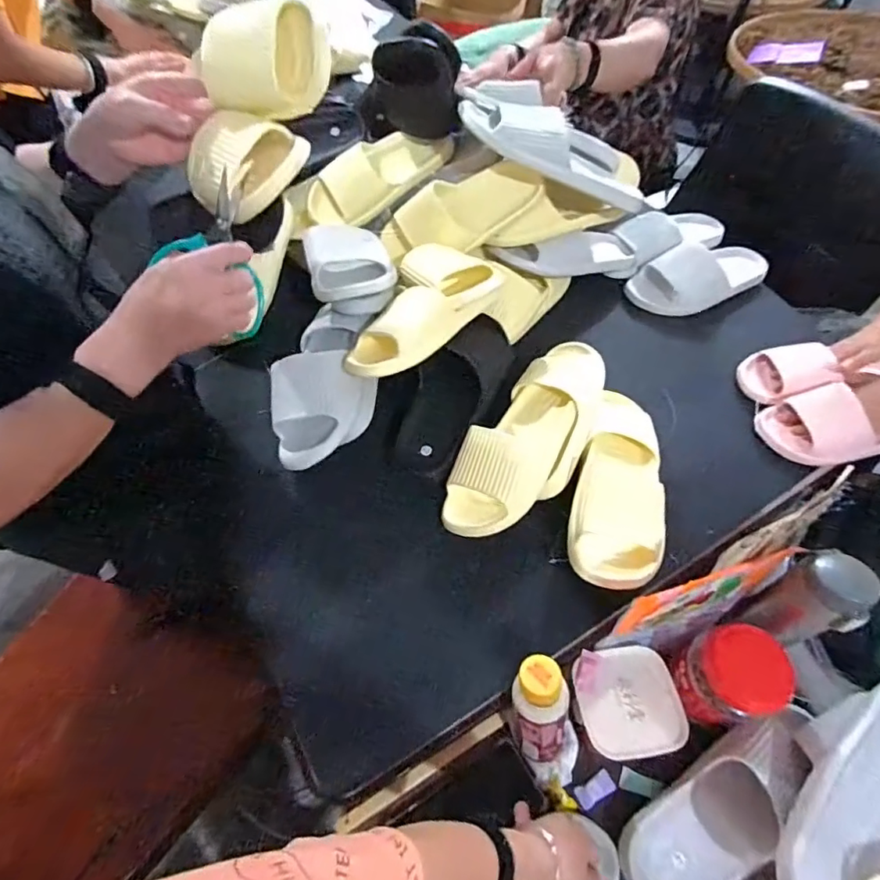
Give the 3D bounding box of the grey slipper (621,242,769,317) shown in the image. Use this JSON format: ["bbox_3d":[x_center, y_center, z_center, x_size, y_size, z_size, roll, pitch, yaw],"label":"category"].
[{"bbox_3d":[0.449,-0.279,0.915,0.255,0.072,0.112,-20,59,-15],"label":"grey slipper"}]

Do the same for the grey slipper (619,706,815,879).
[{"bbox_3d":[0.299,0.377,0.552,0.255,0.068,0.094,-41,65,-5],"label":"grey slipper"}]

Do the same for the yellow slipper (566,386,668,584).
[{"bbox_3d":[0.225,0.056,0.667,0.104,0.059,0.272,16,57,8],"label":"yellow slipper"}]

